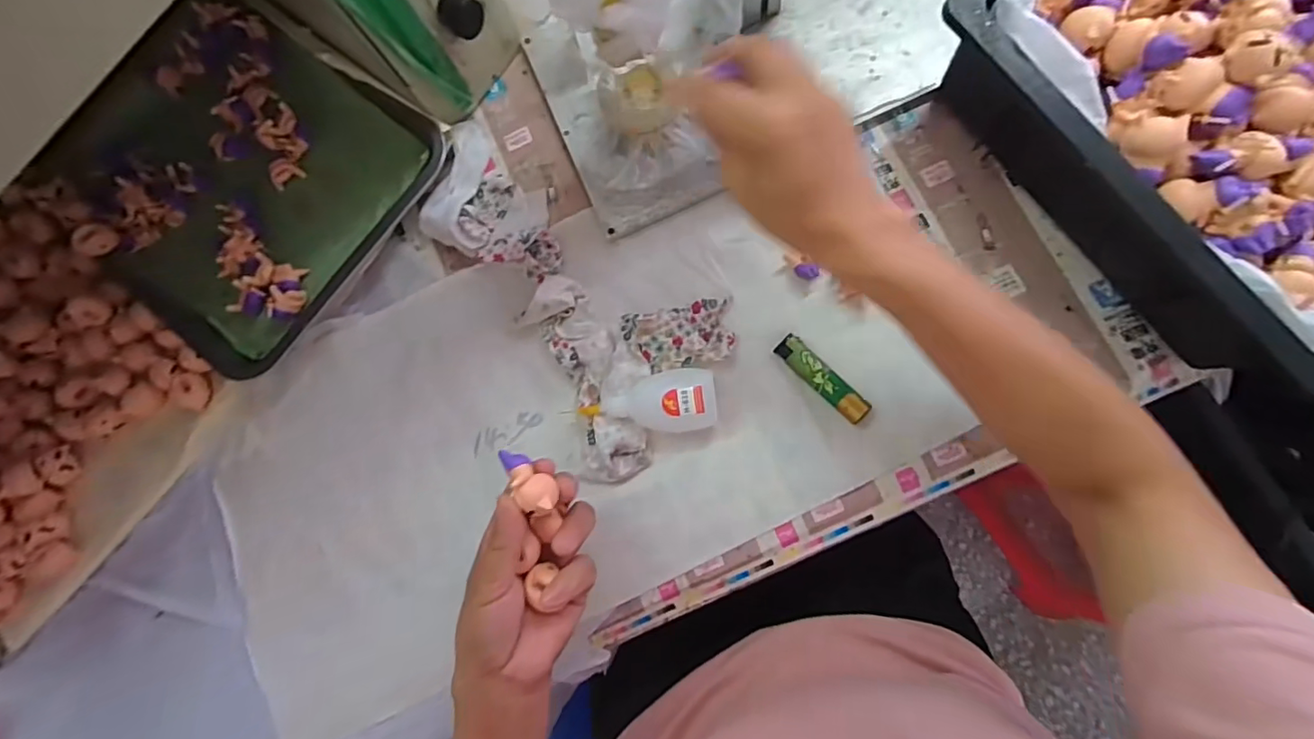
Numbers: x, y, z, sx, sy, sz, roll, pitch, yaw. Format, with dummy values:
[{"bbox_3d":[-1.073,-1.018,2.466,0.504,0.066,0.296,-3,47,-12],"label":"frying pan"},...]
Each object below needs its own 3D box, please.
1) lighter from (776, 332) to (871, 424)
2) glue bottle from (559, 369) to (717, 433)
[{"bbox_3d":[0.123,0.007,0.419,0.079,0.013,0.020,44,87,9],"label":"lighter"},{"bbox_3d":[-0.007,0.025,0.423,0.102,0.027,0.044,-3,82,4],"label":"glue bottle"}]

